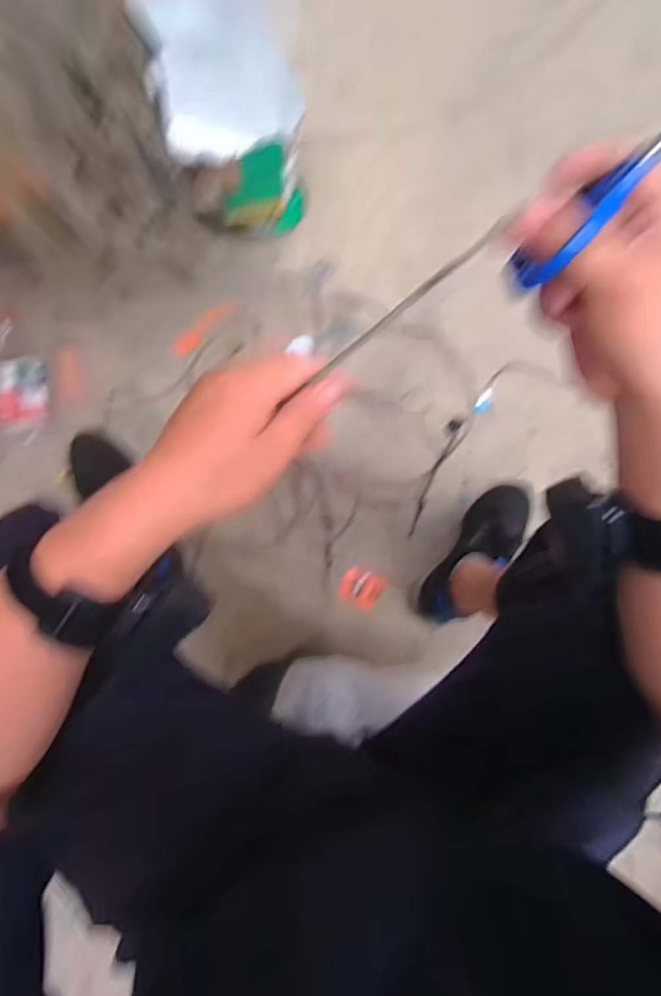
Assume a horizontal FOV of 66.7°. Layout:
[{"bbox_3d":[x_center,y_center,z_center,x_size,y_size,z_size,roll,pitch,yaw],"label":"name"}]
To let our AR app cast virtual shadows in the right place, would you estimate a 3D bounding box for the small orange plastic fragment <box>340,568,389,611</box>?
[{"bbox_3d":[0.055,0.156,0.868,0.070,0.008,0.063,29,88,-3],"label":"small orange plastic fragment"}]

